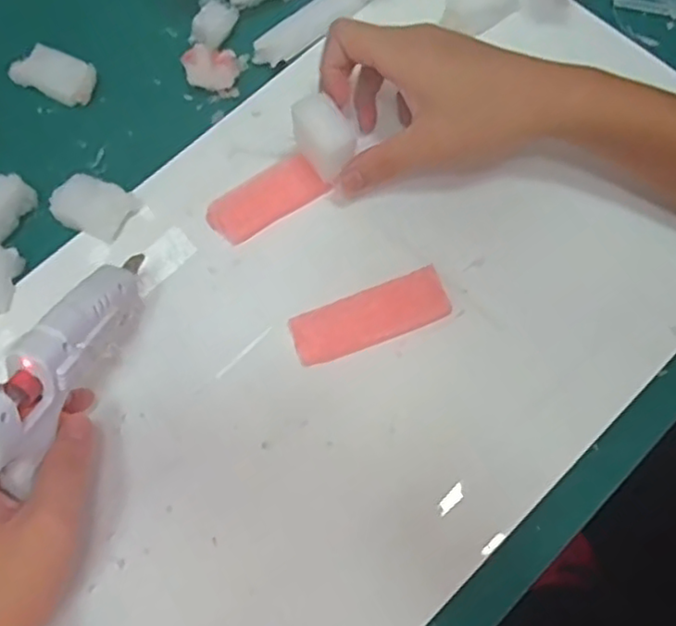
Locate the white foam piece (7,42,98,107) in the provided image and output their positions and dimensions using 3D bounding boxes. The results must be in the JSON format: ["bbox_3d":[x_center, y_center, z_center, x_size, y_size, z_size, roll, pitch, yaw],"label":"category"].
[{"bbox_3d":[-0.195,-0.163,0.456,0.057,0.018,0.030,25,74,10],"label":"white foam piece"}]

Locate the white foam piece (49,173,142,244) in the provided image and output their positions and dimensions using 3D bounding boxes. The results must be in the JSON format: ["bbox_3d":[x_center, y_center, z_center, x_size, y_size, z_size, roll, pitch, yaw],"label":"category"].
[{"bbox_3d":[-0.152,-0.066,0.407,0.050,0.014,0.032,22,73,10],"label":"white foam piece"}]

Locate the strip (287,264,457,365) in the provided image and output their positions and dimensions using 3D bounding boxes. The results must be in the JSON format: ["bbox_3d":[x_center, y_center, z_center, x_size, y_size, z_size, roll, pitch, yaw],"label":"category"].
[{"bbox_3d":[0.018,0.003,0.377,0.089,0.009,0.030,-20,71,-5],"label":"strip"}]

